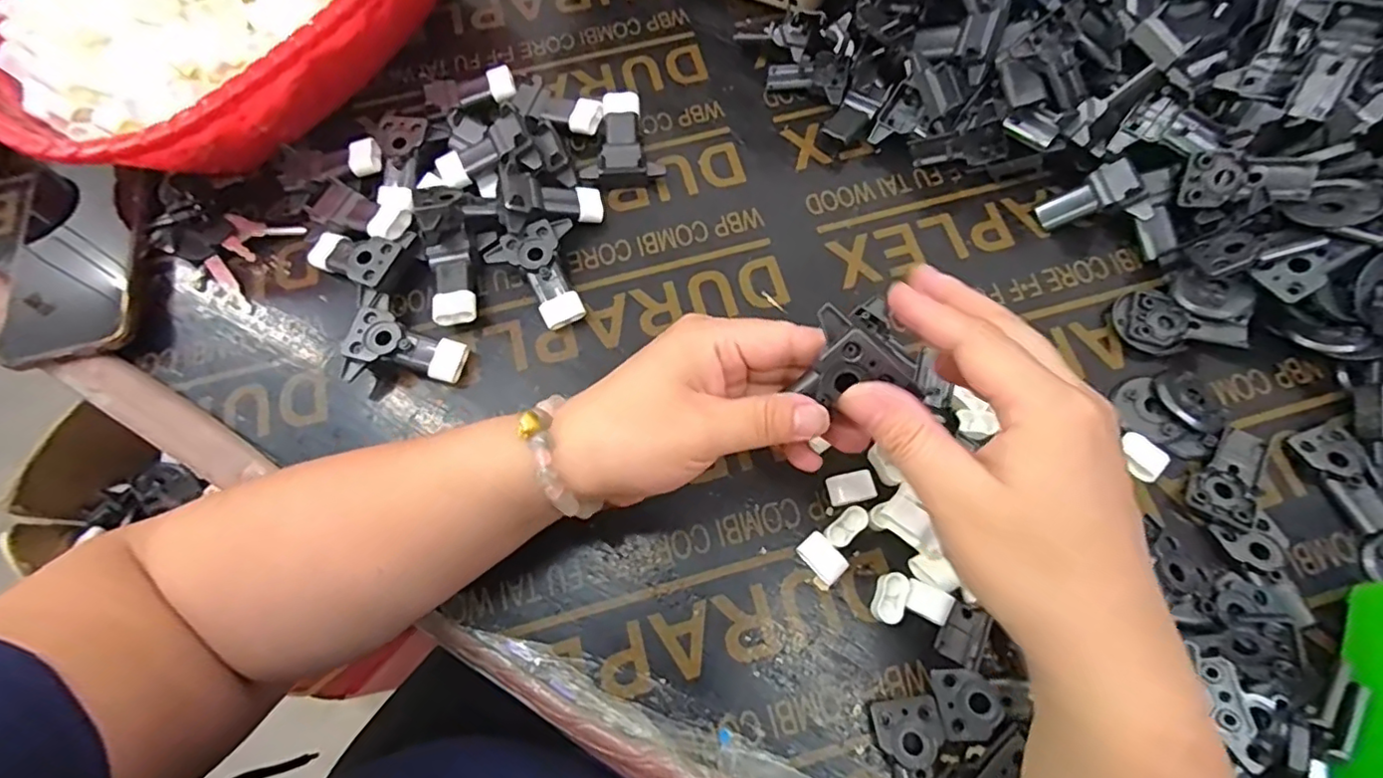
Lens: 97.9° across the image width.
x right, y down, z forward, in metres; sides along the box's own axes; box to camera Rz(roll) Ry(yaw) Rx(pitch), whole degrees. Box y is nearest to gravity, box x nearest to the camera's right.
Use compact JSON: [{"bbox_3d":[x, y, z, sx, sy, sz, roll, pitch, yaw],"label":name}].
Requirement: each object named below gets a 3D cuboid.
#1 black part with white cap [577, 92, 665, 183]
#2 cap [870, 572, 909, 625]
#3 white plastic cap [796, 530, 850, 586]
[{"bbox_3d":[-0.053,-0.177,0.428,0.055,0.023,0.064,-10,70,-2],"label":"black part with white cap"},{"bbox_3d":[0.107,0.113,0.325,0.015,0.013,0.027,26,73,10],"label":"cap"},{"bbox_3d":[0.073,0.094,0.335,0.027,0.010,0.018,41,76,14],"label":"white plastic cap"}]

